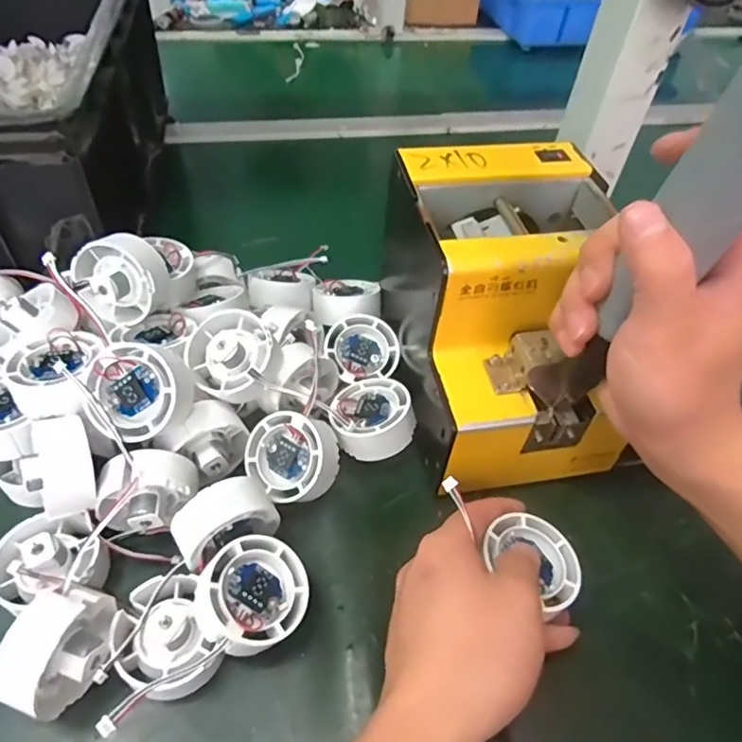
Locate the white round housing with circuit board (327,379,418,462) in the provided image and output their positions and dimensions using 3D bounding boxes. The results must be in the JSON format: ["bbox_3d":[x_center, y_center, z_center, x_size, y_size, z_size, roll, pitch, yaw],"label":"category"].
[{"bbox_3d":[0.000,0.032,0.367,0.057,0.034,0.051,18,49,12],"label":"white round housing with circuit board"}]

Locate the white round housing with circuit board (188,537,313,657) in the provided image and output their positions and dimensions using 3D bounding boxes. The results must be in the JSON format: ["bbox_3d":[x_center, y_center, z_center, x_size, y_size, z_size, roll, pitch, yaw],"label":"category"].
[{"bbox_3d":[-0.062,0.117,0.289,0.052,0.023,0.053,19,46,-21],"label":"white round housing with circuit board"}]

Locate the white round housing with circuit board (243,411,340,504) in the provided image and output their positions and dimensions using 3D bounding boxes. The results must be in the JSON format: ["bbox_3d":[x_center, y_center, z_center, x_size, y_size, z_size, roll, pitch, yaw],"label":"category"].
[{"bbox_3d":[-0.048,0.051,0.343,0.054,0.026,0.051,-4,80,23],"label":"white round housing with circuit board"}]

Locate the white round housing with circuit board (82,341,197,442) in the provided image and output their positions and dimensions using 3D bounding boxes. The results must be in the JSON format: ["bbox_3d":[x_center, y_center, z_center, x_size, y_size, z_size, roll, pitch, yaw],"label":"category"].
[{"bbox_3d":[-0.130,0.011,0.315,0.049,0.052,0.030,-12,4,4],"label":"white round housing with circuit board"}]

